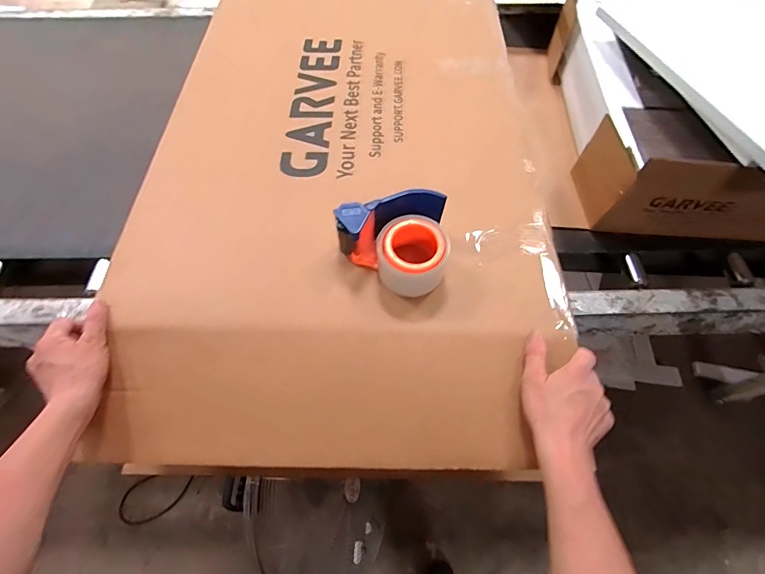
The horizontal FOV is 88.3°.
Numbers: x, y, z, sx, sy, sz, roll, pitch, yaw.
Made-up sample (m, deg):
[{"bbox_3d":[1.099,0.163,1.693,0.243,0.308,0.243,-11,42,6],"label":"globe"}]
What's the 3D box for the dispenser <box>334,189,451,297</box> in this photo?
[{"bbox_3d":[0.023,-0.051,0.493,0.135,0.072,0.105,-15,63,-10],"label":"dispenser"}]

